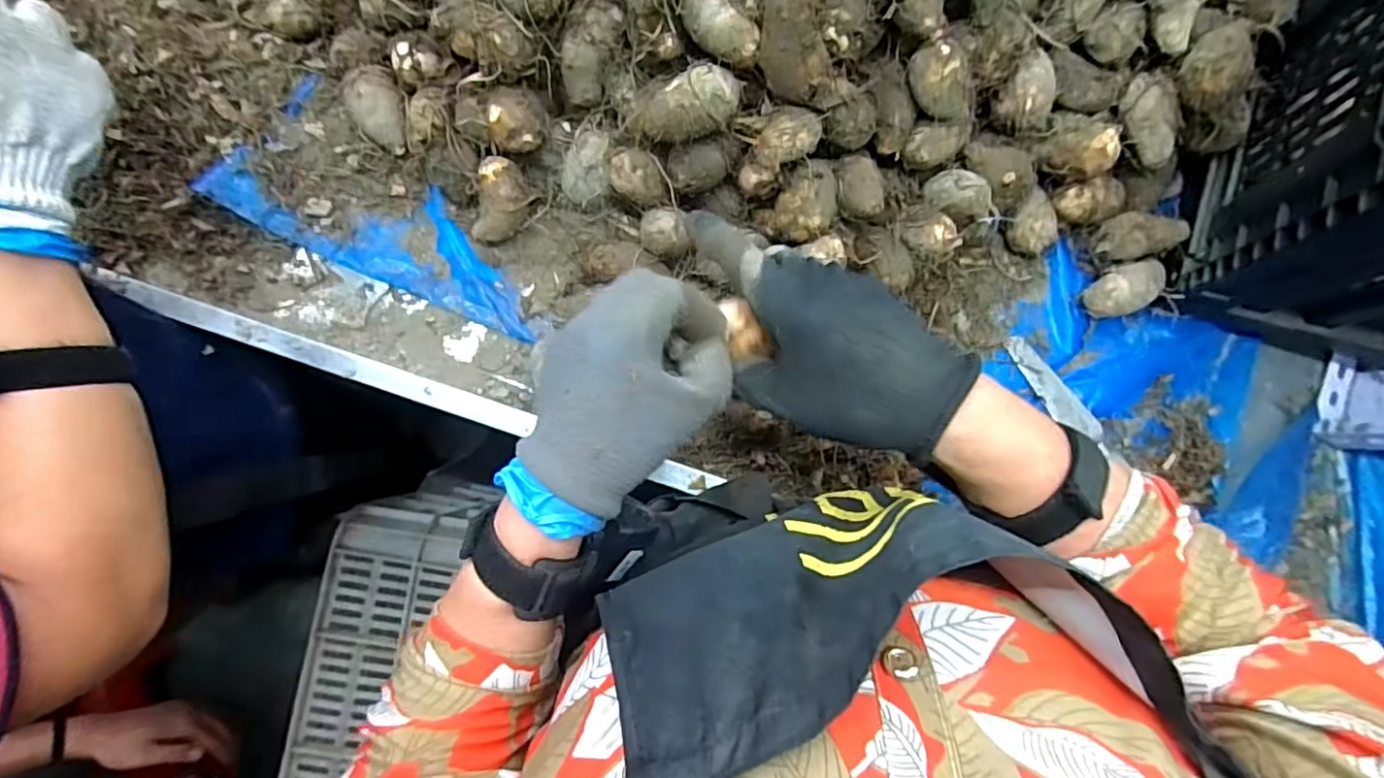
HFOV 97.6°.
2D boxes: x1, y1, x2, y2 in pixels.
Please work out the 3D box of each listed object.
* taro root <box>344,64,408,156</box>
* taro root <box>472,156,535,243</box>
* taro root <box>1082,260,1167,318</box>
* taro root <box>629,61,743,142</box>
[{"bbox_3d":[-0.252,-0.227,0.496,0.043,0.032,0.064,-30,86,-7],"label":"taro root"},{"bbox_3d":[-0.152,-0.151,0.492,0.042,0.035,0.062,12,82,-3],"label":"taro root"},{"bbox_3d":[0.363,-0.083,0.508,0.069,0.031,0.037,-20,84,-7],"label":"taro root"},{"bbox_3d":[-0.004,-0.193,0.414,0.074,0.033,0.039,-10,83,-5],"label":"taro root"}]

